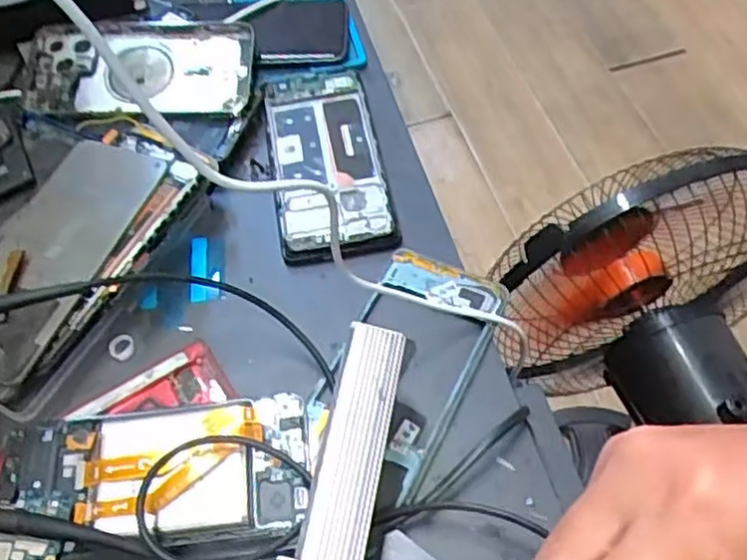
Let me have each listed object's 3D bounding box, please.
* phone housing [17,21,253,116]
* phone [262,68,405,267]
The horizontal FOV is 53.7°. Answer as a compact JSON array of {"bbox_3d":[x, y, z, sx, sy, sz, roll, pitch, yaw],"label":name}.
[{"bbox_3d":[-0.171,-0.156,0.536,0.163,0.014,0.085,-1,68,1],"label":"phone housing"},{"bbox_3d":[-0.033,-0.083,0.496,0.072,0.007,0.166,-11,56,-3],"label":"phone"}]

